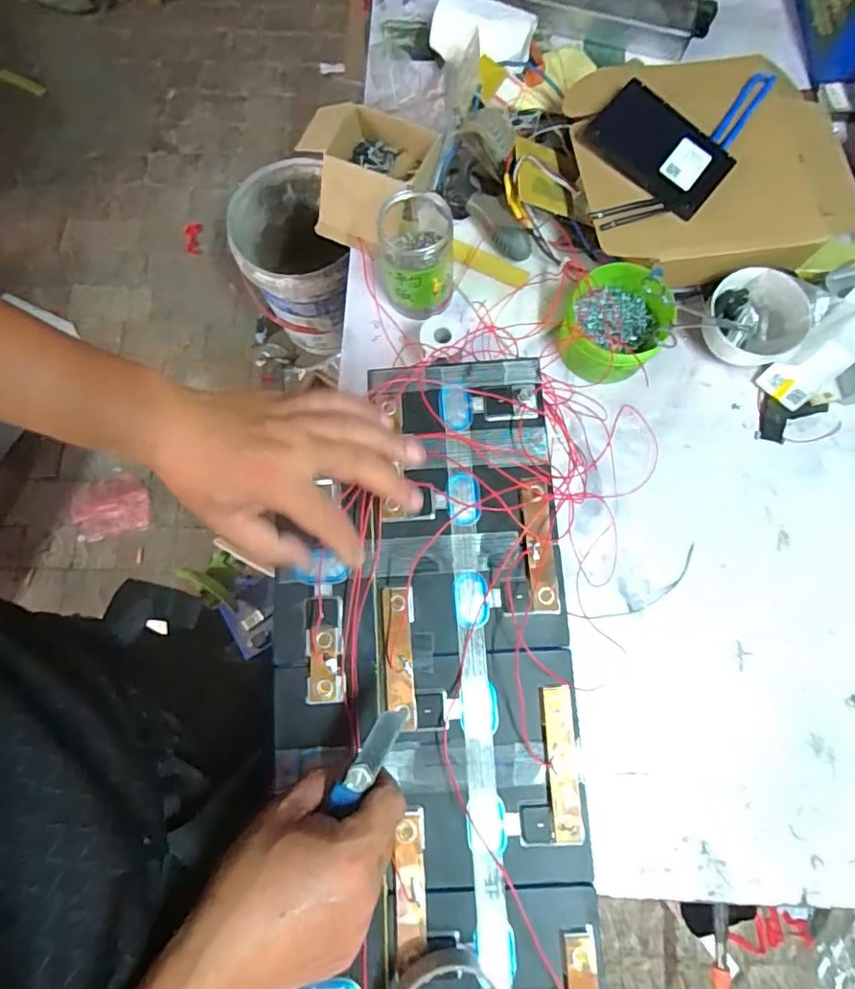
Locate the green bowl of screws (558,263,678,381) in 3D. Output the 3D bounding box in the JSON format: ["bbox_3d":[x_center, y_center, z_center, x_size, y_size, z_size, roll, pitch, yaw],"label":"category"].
[{"bbox_3d":[0.216,-0.194,0.658,0.119,0.084,0.133,27,79,6],"label":"green bowl of screws"}]

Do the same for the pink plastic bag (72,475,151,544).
[{"bbox_3d":[-0.807,0.031,1.412,0.189,0.026,0.157,-14,78,-3],"label":"pink plastic bag"}]

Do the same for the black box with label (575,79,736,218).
[{"bbox_3d":[0.273,-0.408,0.654,0.162,0.027,0.107,42,81,9],"label":"black box with label"}]

